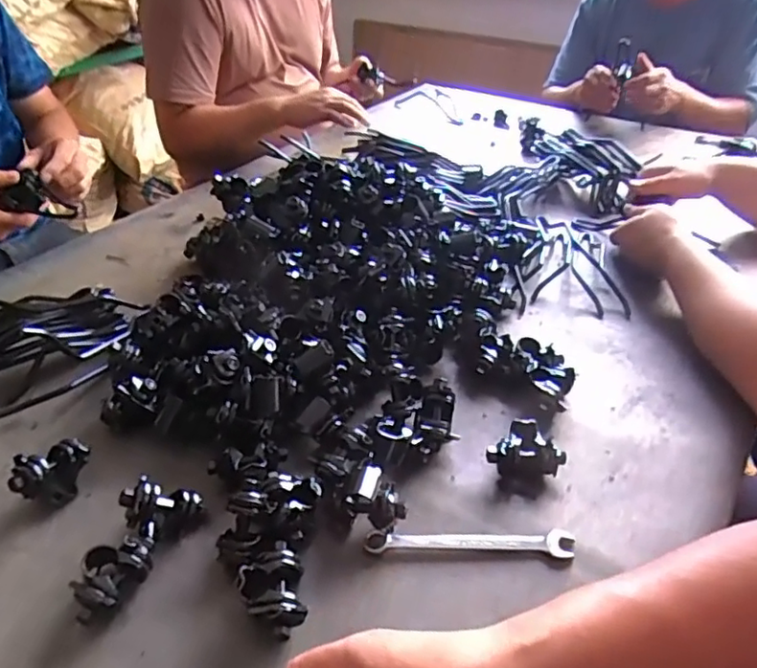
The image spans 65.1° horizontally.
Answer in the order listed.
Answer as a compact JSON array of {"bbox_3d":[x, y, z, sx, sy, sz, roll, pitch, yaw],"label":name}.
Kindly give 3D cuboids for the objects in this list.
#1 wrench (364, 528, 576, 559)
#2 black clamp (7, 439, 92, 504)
[{"bbox_3d":[0.073,0.169,0.483,0.166,0.008,0.022,1,37,2],"label":"wrench"},{"bbox_3d":[-0.286,0.123,0.522,0.064,0.046,0.034,-30,46,-33],"label":"black clamp"}]

